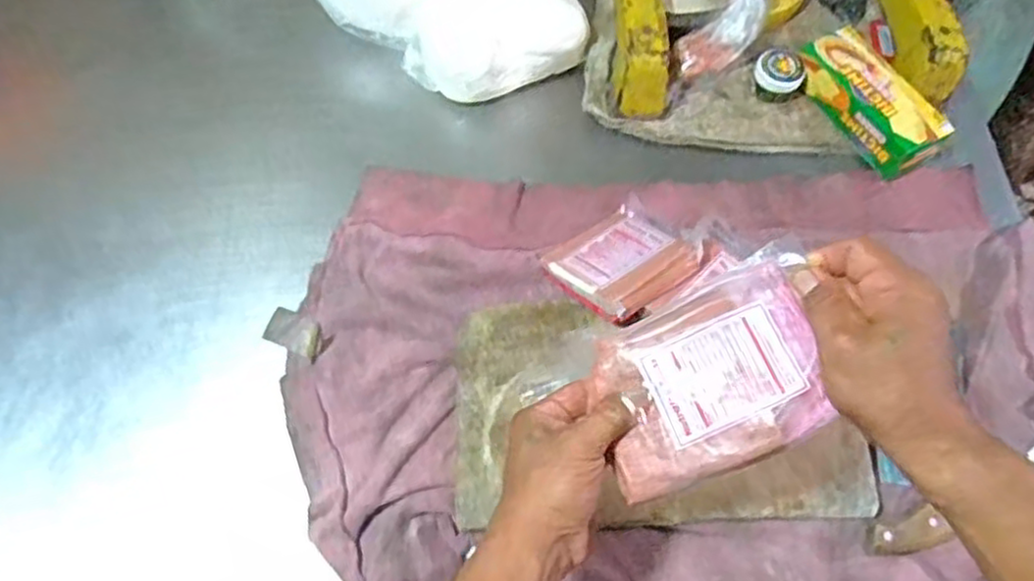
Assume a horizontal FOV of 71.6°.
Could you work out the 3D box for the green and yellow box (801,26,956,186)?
[{"bbox_3d":[0.365,-0.199,0.744,0.073,0.038,0.168,-27,69,-13],"label":"green and yellow box"}]

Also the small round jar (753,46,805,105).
[{"bbox_3d":[0.280,-0.227,0.770,0.057,0.037,0.051,23,67,11],"label":"small round jar"}]

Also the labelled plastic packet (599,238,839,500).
[{"bbox_3d":[0.119,0.052,0.441,0.150,0.021,0.105,-27,66,11],"label":"labelled plastic packet"}]

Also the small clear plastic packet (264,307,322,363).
[{"bbox_3d":[-0.199,0.036,0.640,0.056,0.008,0.033,26,68,10],"label":"small clear plastic packet"}]

